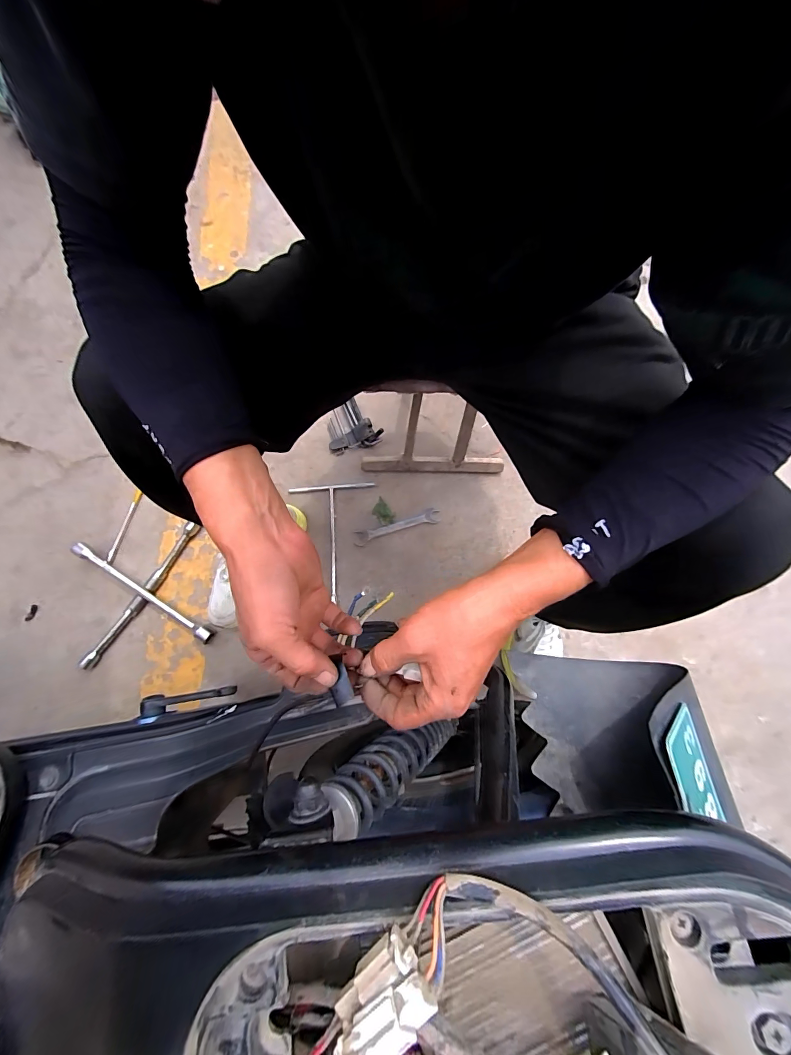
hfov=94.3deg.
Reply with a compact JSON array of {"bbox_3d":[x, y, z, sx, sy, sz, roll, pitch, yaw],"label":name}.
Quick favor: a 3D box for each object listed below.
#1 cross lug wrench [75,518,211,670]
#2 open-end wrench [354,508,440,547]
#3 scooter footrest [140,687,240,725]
[{"bbox_3d":[-0.514,0.130,0.748,0.250,0.035,0.255,-12,77,-2],"label":"cross lug wrench"},{"bbox_3d":[0.004,-0.001,0.808,0.187,0.011,0.033,-17,77,-3],"label":"open-end wrench"},{"bbox_3d":[-0.254,0.212,0.449,0.115,0.025,0.027,-11,77,-2],"label":"scooter footrest"}]

